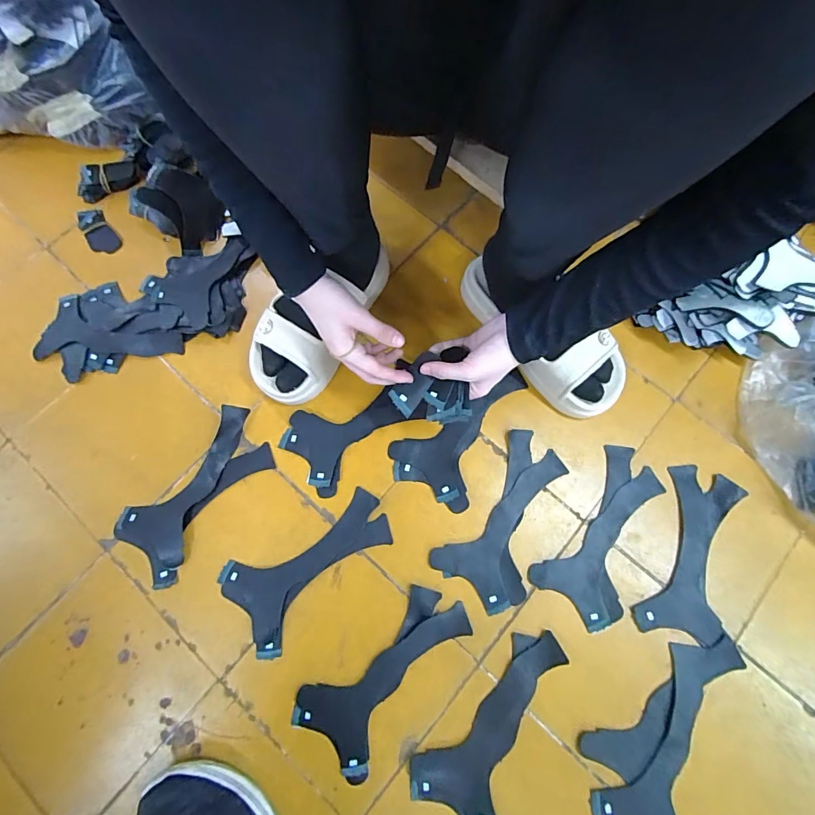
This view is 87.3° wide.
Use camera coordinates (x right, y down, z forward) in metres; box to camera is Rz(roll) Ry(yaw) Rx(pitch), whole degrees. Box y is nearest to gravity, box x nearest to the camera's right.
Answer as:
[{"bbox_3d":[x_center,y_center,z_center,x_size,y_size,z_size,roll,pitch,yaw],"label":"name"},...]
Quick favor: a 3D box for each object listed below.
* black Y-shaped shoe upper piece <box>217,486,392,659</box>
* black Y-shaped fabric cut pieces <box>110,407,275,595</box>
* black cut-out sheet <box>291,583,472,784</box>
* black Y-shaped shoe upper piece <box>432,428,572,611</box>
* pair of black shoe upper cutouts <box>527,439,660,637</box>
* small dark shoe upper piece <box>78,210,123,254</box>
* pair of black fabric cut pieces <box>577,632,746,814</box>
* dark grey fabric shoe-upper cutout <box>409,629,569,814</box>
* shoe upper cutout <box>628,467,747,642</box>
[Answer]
[{"bbox_3d":[-0.111,0.182,0.498,0.195,0.004,0.104,-35,76,-9],"label":"black Y-shaped shoe upper piece"},{"bbox_3d":[-0.249,0.102,0.510,0.098,0.025,0.202,42,79,11],"label":"black Y-shaped fabric cut pieces"},{"bbox_3d":[-0.027,0.284,0.468,0.098,0.004,0.198,39,78,11],"label":"black cut-out sheet"},{"bbox_3d":[0.124,0.133,0.513,0.105,0.006,0.197,34,77,10],"label":"black Y-shaped shoe upper piece"},{"bbox_3d":[0.231,0.144,0.505,0.098,0.006,0.200,30,77,9],"label":"pair of black shoe upper cutouts"},{"bbox_3d":[-0.451,-0.256,0.624,0.041,0.015,0.080,-34,76,-9],"label":"small dark shoe upper piece"},{"bbox_3d":[0.269,0.334,0.452,0.121,0.010,0.215,30,77,9],"label":"pair of black fabric cut pieces"},{"bbox_3d":[0.096,0.335,0.451,0.097,0.006,0.200,35,77,10],"label":"dark grey fabric shoe-upper cutout"},{"bbox_3d":[0.328,0.166,0.495,0.085,0.008,0.193,19,75,6],"label":"shoe upper cutout"}]

